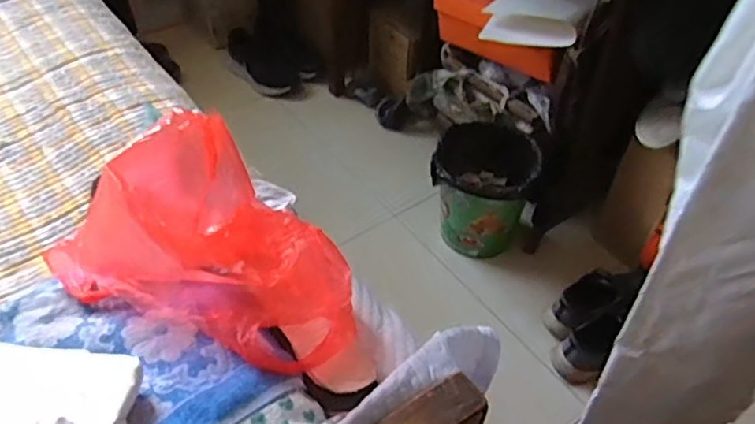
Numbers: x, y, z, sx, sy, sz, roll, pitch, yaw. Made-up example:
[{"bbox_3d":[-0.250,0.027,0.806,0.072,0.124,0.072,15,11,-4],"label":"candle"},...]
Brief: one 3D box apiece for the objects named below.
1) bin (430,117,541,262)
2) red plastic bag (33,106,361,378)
[{"bbox_3d":[0.228,-0.045,1.357,0.215,0.214,0.209,14,48,12],"label":"bin"},{"bbox_3d":[-0.165,0.033,0.602,0.283,0.150,0.208,33,54,27],"label":"red plastic bag"}]

